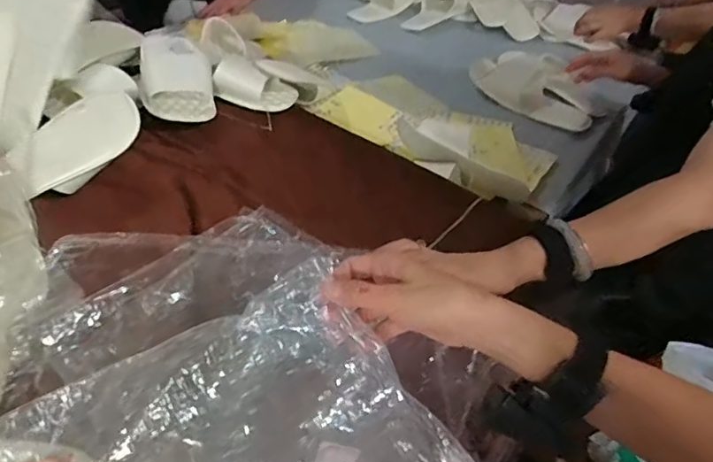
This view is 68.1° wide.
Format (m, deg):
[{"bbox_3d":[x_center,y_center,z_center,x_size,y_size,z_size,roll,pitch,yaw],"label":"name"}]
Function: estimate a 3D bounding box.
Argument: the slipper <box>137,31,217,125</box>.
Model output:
[{"bbox_3d":[-0.285,-0.260,0.830,0.101,0.049,0.263,-9,46,-15],"label":"slipper"}]

